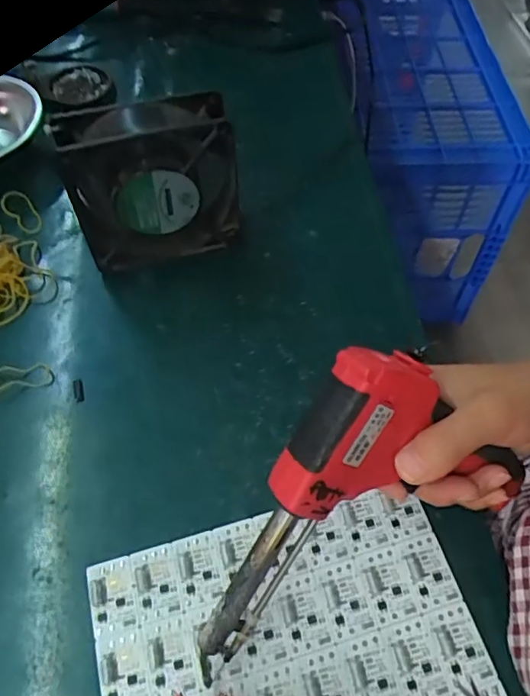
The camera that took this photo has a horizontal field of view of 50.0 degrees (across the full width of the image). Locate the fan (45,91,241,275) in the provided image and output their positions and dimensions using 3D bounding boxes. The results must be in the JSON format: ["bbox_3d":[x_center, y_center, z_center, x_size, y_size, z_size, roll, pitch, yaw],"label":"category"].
[{"bbox_3d":[-0.083,-0.120,0.432,0.124,0.125,0.044,-14,57,-9],"label":"fan"}]

